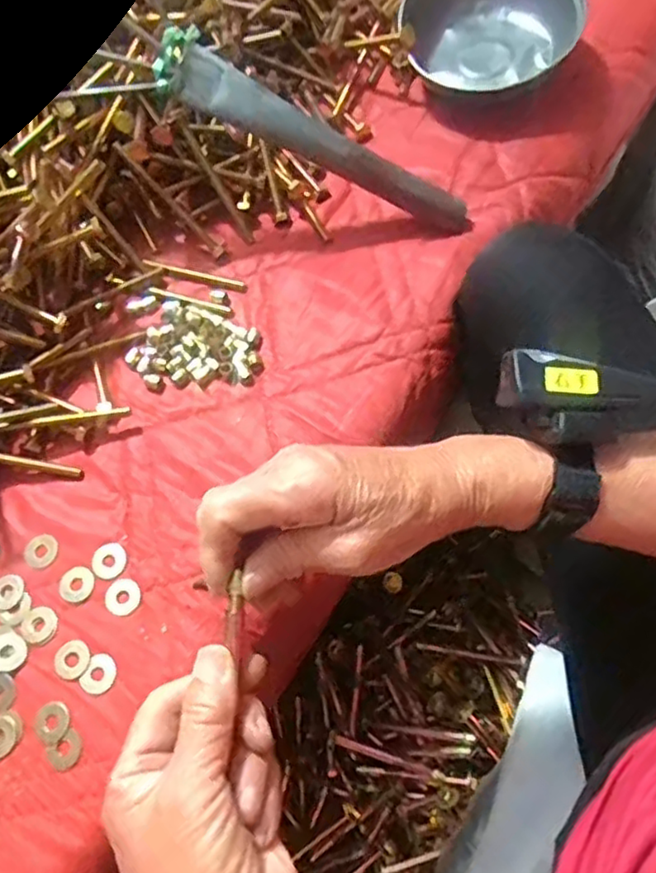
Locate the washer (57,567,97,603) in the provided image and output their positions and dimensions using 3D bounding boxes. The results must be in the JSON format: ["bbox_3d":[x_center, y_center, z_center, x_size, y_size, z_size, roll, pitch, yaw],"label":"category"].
[{"bbox_3d":[-0.158,0.093,0.407,0.023,0.004,0.022,-2,65,4],"label":"washer"}]

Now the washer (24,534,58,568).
[{"bbox_3d":[-0.185,0.074,0.420,0.022,0.004,0.021,-2,65,4],"label":"washer"}]

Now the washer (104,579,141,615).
[{"bbox_3d":[-0.127,0.099,0.399,0.023,0.004,0.022,-2,65,4],"label":"washer"}]

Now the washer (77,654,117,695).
[{"bbox_3d":[-0.134,0.140,0.381,0.020,0.004,0.022,-2,65,4],"label":"washer"}]

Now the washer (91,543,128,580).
[{"bbox_3d":[-0.139,0.079,0.411,0.022,0.004,0.022,-2,65,4],"label":"washer"}]

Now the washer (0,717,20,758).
[{"bbox_3d":[-0.190,0.173,0.374,0.022,0.004,0.021,20,69,13],"label":"washer"}]

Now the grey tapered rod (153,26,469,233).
[{"bbox_3d":[-0.005,-0.203,0.451,0.231,0.023,0.032,23,69,-16],"label":"grey tapered rod"}]

